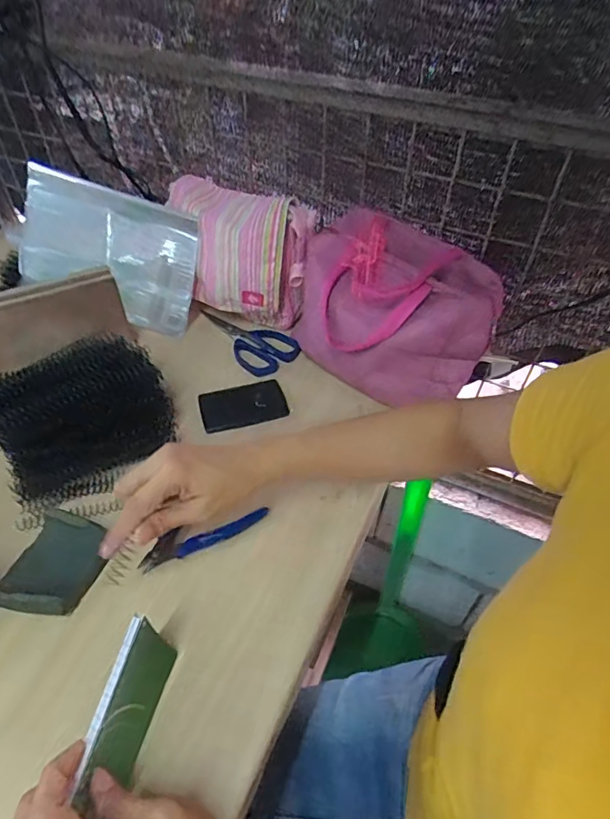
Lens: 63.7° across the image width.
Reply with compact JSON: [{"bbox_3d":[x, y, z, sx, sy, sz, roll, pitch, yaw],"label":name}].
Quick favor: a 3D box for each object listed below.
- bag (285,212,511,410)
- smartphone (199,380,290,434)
[{"bbox_3d":[0.102,-0.118,0.598,0.143,0.151,0.231,-33,56,-28],"label":"bag"},{"bbox_3d":[-0.075,-0.007,0.595,0.100,0.006,0.060,-15,49,-15],"label":"smartphone"}]

